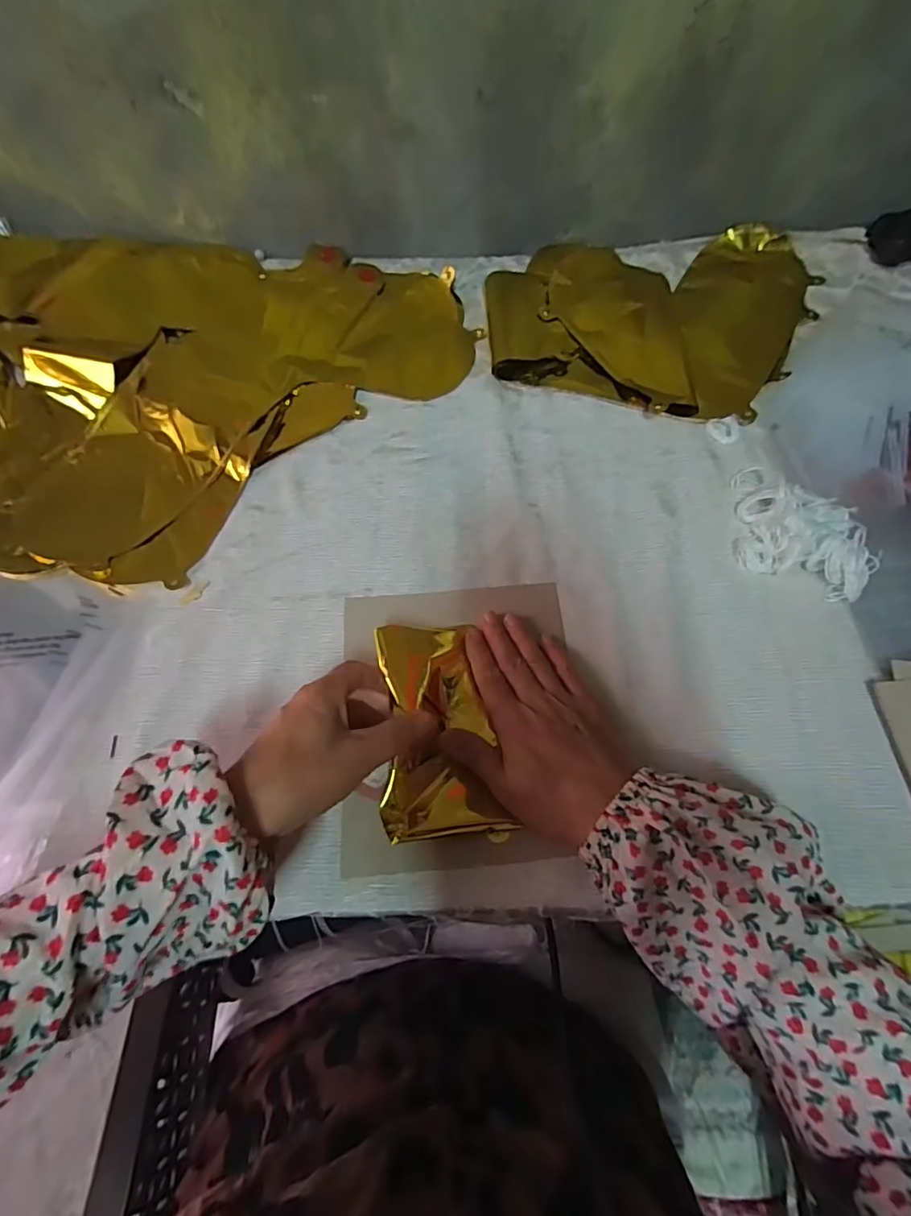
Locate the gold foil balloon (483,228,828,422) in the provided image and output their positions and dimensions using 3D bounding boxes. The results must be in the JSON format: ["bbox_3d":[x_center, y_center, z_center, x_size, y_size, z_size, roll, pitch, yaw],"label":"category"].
[{"bbox_3d":[0.195,-0.274,0.495,0.317,0.018,0.230,-2,68,-1],"label":"gold foil balloon"}]

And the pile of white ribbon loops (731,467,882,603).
[{"bbox_3d":[0.266,-0.062,0.399,0.118,0.029,0.080,41,73,15],"label":"pile of white ribbon loops"}]

